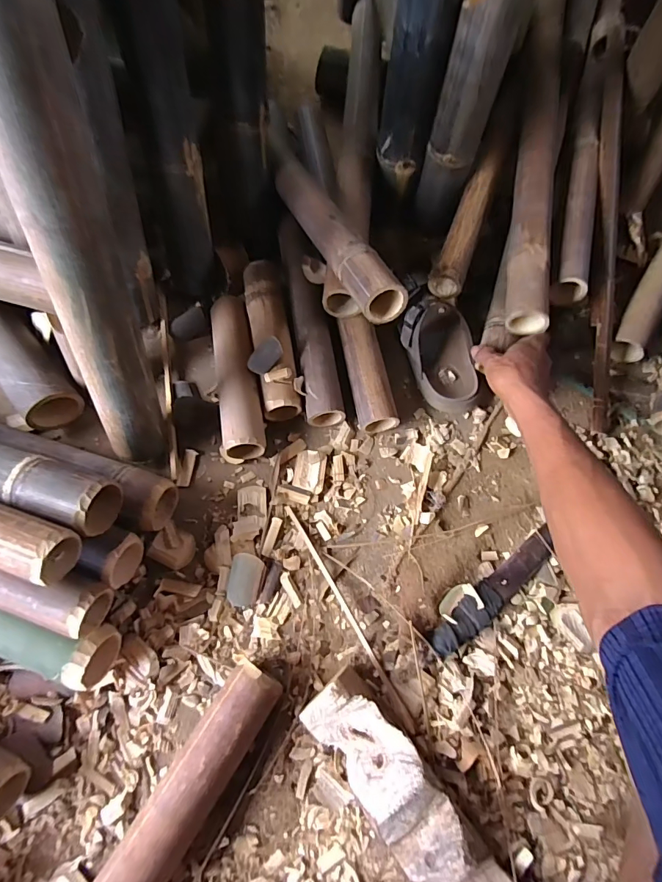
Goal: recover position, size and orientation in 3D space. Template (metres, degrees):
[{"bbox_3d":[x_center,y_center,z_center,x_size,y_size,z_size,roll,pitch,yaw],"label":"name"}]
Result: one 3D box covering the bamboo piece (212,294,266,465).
[{"bbox_3d":[-0.136,-0.096,0.621,0.056,0.050,0.248,-10,69,-4],"label":"bamboo piece"}]

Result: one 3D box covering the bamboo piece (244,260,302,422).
[{"bbox_3d":[-0.090,-0.162,0.645,0.055,0.057,0.265,-10,69,-4],"label":"bamboo piece"}]

